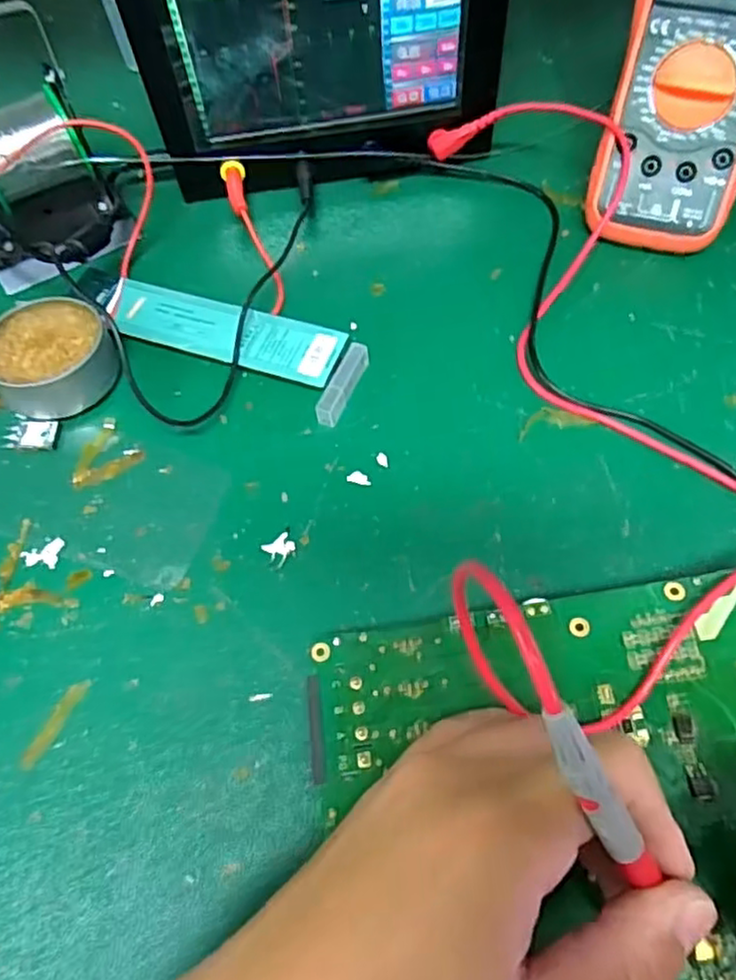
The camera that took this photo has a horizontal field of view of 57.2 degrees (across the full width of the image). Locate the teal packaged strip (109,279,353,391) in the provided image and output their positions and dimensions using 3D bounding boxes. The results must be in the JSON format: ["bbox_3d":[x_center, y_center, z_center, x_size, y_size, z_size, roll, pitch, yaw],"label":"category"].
[{"bbox_3d":[-0.080,-0.089,0.380,0.137,0.012,0.043,15,64,11],"label":"teal packaged strip"}]

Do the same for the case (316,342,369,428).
[{"bbox_3d":[-0.013,-0.056,0.358,0.010,0.013,0.048,21,65,14],"label":"case"}]

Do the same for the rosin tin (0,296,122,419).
[{"bbox_3d":[-0.170,-0.071,0.364,0.064,0.028,0.067,-1,62,3],"label":"rosin tin"}]

